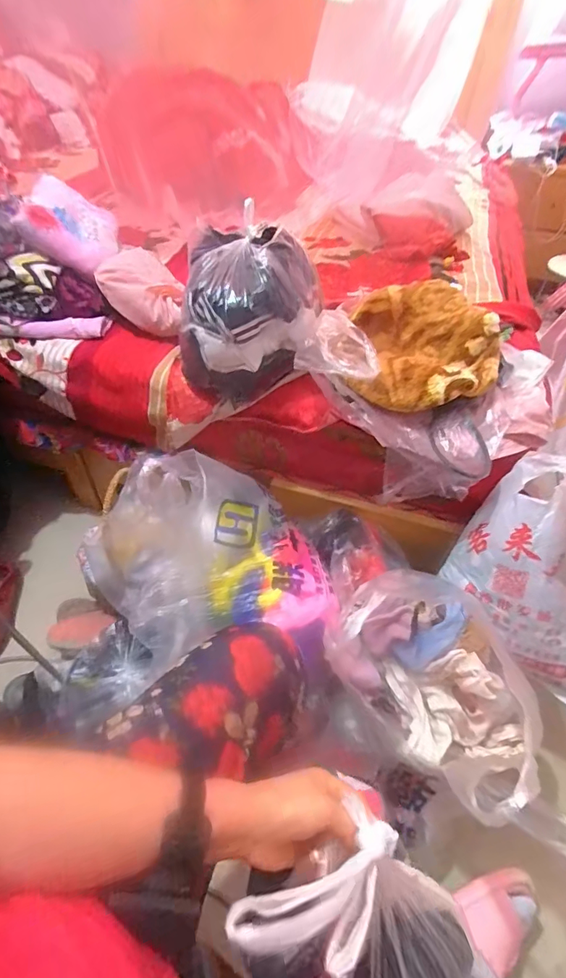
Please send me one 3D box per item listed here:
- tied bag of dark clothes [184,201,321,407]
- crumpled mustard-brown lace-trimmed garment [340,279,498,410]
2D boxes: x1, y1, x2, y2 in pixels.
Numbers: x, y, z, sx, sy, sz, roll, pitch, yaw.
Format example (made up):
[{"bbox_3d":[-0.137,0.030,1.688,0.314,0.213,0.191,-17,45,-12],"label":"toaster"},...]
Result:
[{"bbox_3d":[-0.053,-0.281,0.708,0.211,0.206,0.197,9,49,5],"label":"tied bag of dark clothes"},{"bbox_3d":[0.229,-0.231,0.714,0.236,0.103,0.249,8,49,4],"label":"crumpled mustard-brown lace-trimmed garment"}]

